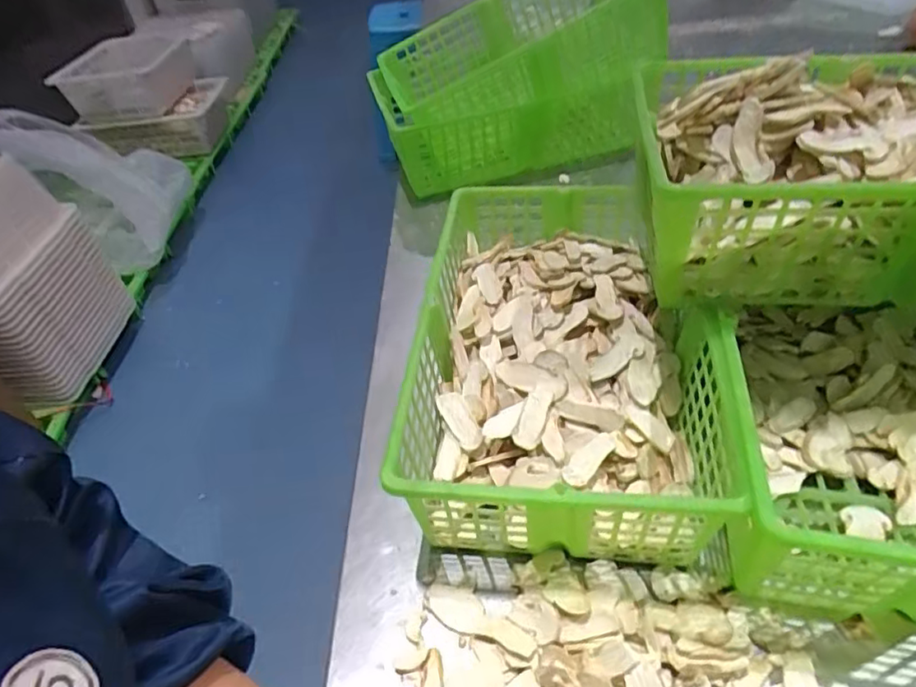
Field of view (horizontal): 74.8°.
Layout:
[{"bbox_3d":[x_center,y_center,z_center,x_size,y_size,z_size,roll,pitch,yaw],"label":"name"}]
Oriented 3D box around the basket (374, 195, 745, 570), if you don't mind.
[{"bbox_3d":[0.081,0.000,0.485,0.205,0.099,0.341,1,45,8],"label":"basket"}]

